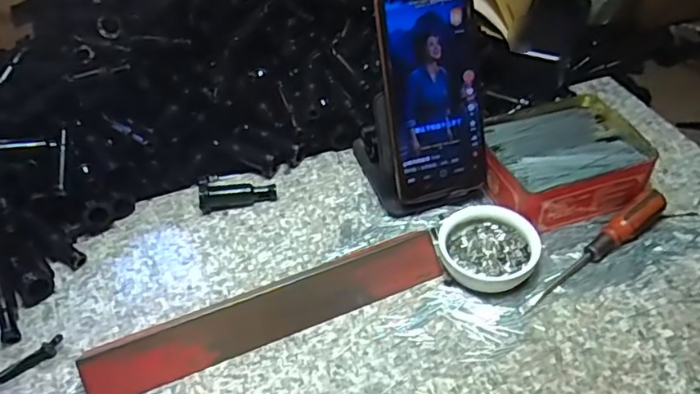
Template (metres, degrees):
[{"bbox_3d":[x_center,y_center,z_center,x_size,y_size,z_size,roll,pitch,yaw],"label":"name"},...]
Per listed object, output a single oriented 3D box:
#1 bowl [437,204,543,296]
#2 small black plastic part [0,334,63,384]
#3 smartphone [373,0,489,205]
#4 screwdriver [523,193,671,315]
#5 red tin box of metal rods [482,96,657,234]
[{"bbox_3d":[0.103,0.040,0.441,0.073,0.026,0.062,9,46,15],"label":"bowl"},{"bbox_3d":[-0.225,0.113,0.408,0.050,0.008,0.012,-28,50,-23],"label":"small black plastic part"},{"bbox_3d":[0.066,-0.080,0.461,0.077,0.167,0.012,-13,19,-9],"label":"smartphone"},{"bbox_3d":[0.185,0.039,0.439,0.146,0.024,0.019,-30,49,-23],"label":"screwdriver"},{"bbox_3d":[0.176,-0.031,0.496,0.127,0.041,0.112,-14,45,-9],"label":"red tin box of metal rods"}]

